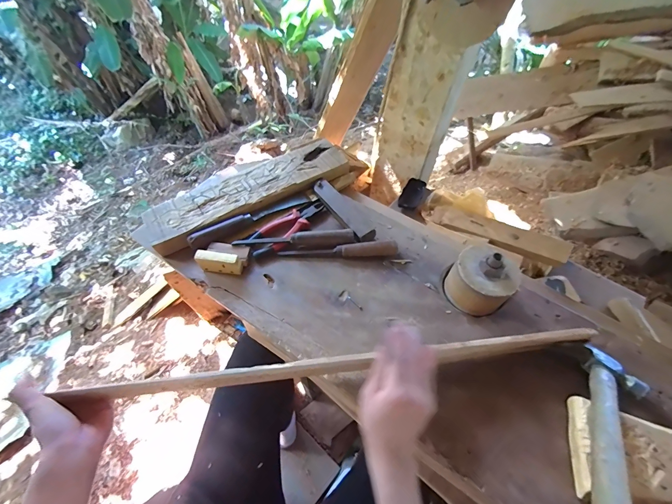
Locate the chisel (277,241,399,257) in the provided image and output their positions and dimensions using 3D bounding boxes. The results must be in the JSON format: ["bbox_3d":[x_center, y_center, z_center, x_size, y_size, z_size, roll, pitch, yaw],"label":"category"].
[{"bbox_3d":[0.005,-0.005,0.590,0.229,0.034,0.023,2,57,0],"label":"chisel"}]

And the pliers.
[{"bbox_3d":[-0.100,-0.056,0.636,0.185,0.014,0.073,-37,65,-23],"label":"pliers"}]

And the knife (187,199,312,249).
[{"bbox_3d":[-0.176,-0.068,0.633,0.257,0.020,0.032,-24,60,-16],"label":"knife"}]

